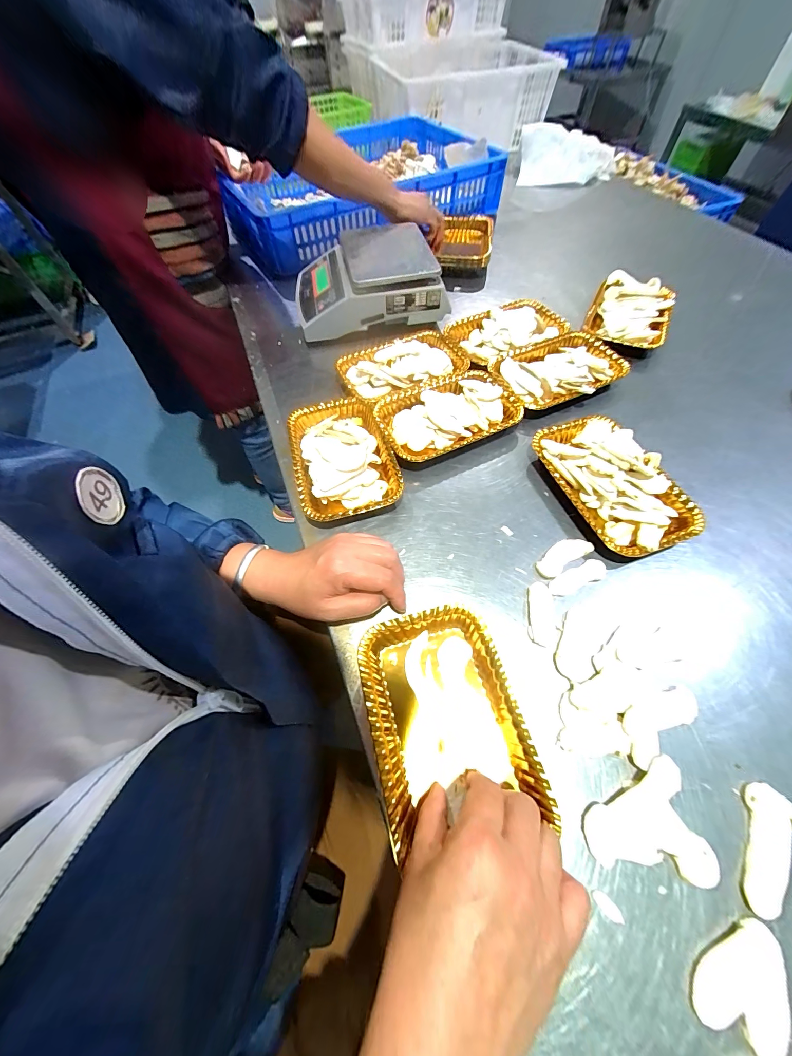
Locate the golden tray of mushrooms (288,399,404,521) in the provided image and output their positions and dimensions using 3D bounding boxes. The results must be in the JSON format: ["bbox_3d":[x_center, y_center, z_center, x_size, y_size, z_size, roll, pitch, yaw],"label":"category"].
[{"bbox_3d":[-0.069,-0.093,0.427,0.119,0.038,0.183,-15,60,-9],"label":"golden tray of mushrooms"}]

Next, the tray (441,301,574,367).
[{"bbox_3d":[0.179,-0.325,0.565,0.196,0.038,0.120,-28,63,-16],"label":"tray"}]

